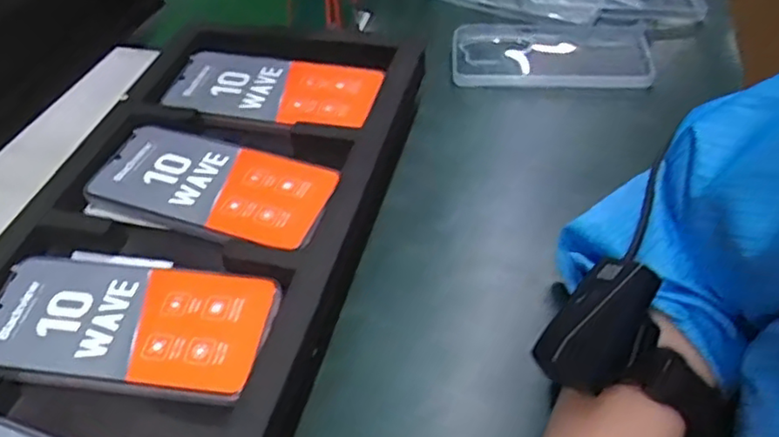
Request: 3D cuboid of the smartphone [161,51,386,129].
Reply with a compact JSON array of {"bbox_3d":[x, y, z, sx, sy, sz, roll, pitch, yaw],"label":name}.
[{"bbox_3d":[-0.092,-0.104,0.509,0.176,0.014,0.072,11,56,16],"label":"smartphone"}]

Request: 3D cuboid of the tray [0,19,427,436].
[{"bbox_3d":[-0.132,0.029,0.413,0.235,0.043,0.474,9,50,15],"label":"tray"}]

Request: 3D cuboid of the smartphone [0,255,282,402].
[{"bbox_3d":[-0.155,0.059,0.373,0.168,0.006,0.077,4,49,10],"label":"smartphone"}]

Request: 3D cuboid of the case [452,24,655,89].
[{"bbox_3d":[0.149,-0.154,0.599,0.174,0.016,0.095,0,48,7],"label":"case"}]

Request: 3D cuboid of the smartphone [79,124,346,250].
[{"bbox_3d":[-0.122,-0.025,0.444,0.170,0.011,0.077,14,51,19],"label":"smartphone"}]

